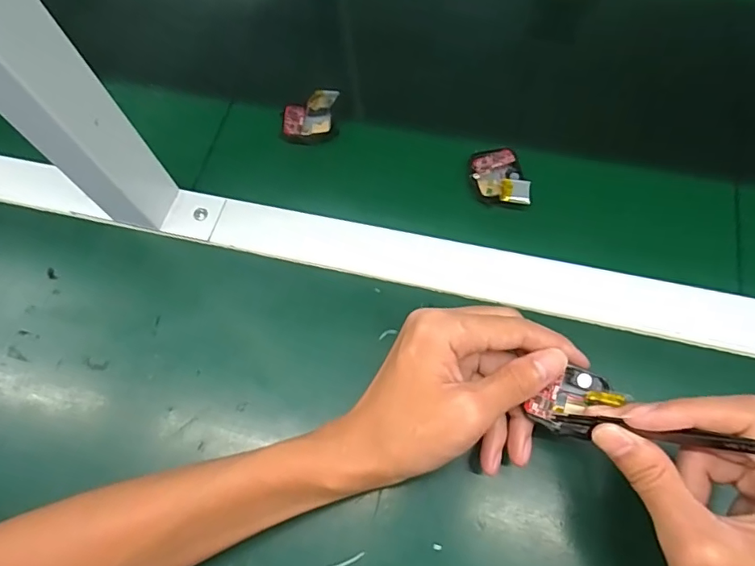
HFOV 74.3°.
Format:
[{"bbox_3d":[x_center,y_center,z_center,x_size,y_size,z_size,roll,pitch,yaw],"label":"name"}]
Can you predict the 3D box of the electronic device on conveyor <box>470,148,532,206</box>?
[{"bbox_3d":[0.092,-0.079,0.377,0.036,0.015,0.055,-12,67,-2],"label":"electronic device on conveyor"}]

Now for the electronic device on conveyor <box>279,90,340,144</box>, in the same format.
[{"bbox_3d":[-0.057,-0.135,0.405,0.047,0.027,0.032,2,68,4],"label":"electronic device on conveyor"}]

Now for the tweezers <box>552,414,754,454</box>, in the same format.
[{"bbox_3d":[0.130,0.069,0.230,0.101,0.011,0.006,-2,61,44],"label":"tweezers"}]

